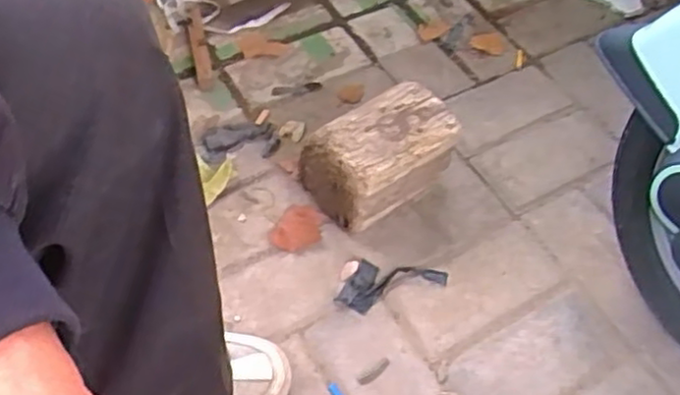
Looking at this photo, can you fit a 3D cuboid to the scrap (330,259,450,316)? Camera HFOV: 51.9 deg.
[{"bbox_3d":[0.053,0.091,0.790,0.129,0.005,0.062,-18,57,-17],"label":"scrap"}]

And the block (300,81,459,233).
[{"bbox_3d":[0.045,-0.038,0.798,0.151,0.136,0.102,-30,62,-24],"label":"block"}]

